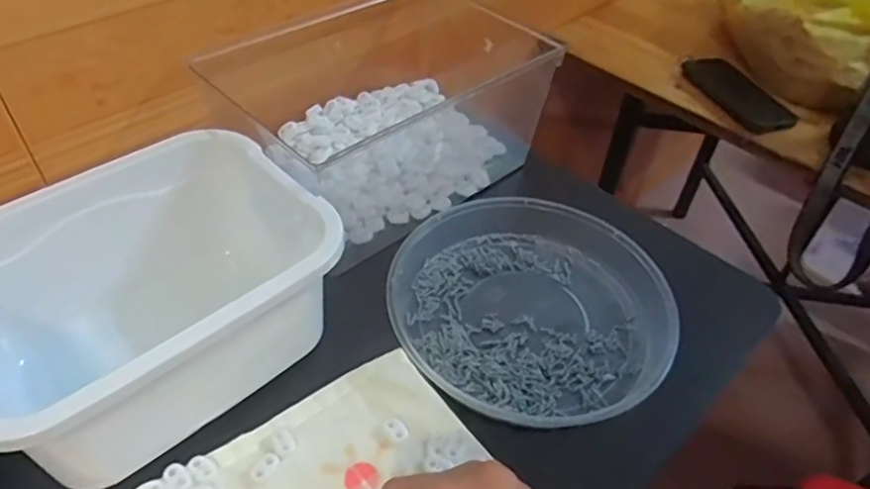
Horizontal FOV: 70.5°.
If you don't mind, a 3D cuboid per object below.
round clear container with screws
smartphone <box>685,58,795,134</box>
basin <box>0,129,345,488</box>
[{"bbox_3d":[0.081,0.048,0.527,0.233,0.037,0.213,2,46,-2],"label":"round clear container with screws"},{"bbox_3d":[0.411,-0.206,0.841,0.084,0.014,0.175,-8,47,-12],"label":"smartphone"},{"bbox_3d":[-0.212,0.041,0.449,0.176,0.120,0.253,37,54,28],"label":"basin"}]

